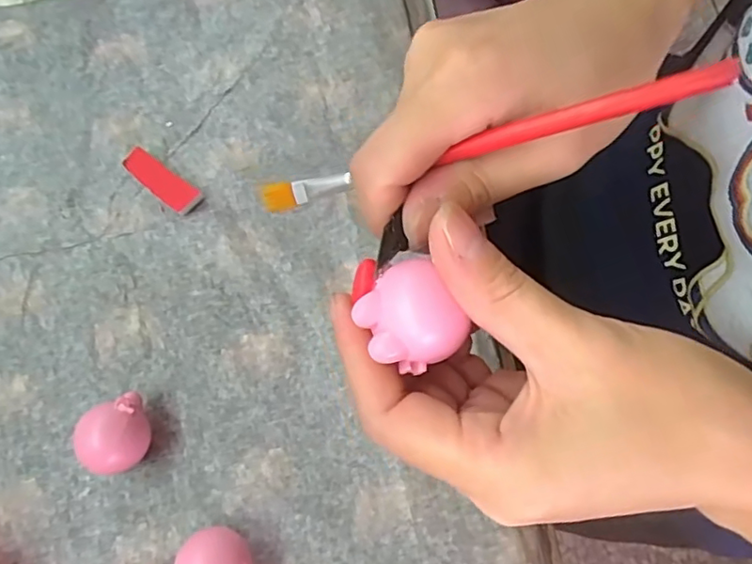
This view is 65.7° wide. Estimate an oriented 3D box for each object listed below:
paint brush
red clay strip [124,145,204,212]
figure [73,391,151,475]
[{"bbox_3d":[0.021,-0.038,0.168,0.141,0.005,0.008,-9,72,32],"label":"paint brush"},{"bbox_3d":[-0.106,-0.050,0.287,0.044,0.006,0.015,37,79,10],"label":"red clay strip"},{"bbox_3d":[-0.108,0.065,0.247,0.028,0.025,0.028,-19,75,-3],"label":"figure"}]

